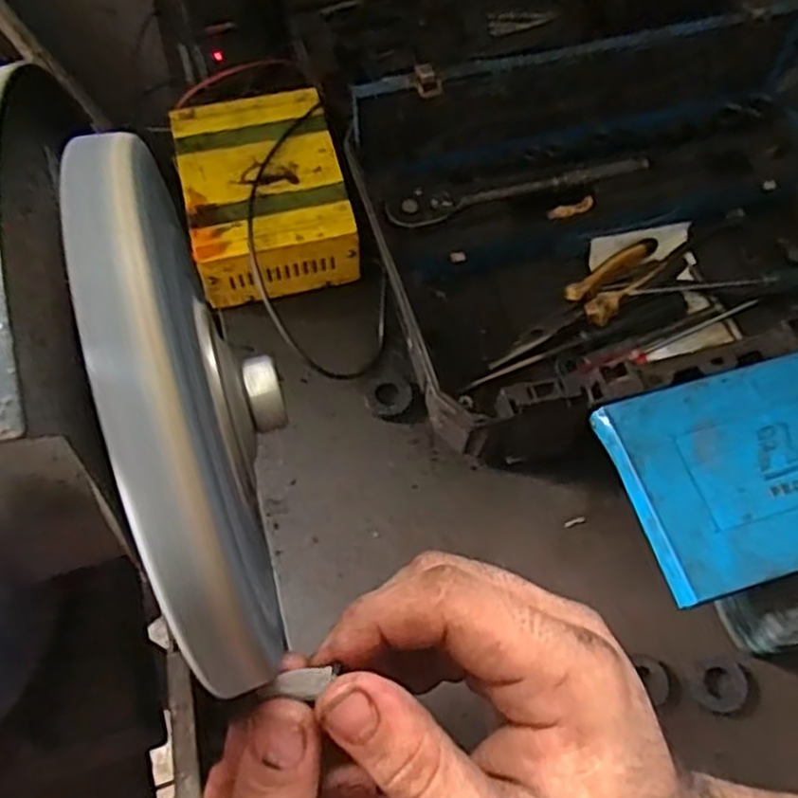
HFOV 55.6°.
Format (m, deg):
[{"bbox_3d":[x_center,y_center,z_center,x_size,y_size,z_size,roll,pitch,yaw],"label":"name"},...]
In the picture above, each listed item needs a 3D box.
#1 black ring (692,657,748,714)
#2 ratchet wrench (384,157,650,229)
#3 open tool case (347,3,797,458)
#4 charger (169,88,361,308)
[{"bbox_3d":[0.233,0.207,0.546,0.036,0.007,0.037,1,65,-2],"label":"black ring"},{"bbox_3d":[0.107,-0.189,0.677,0.241,0.022,0.026,-15,67,-9],"label":"ratchet wrench"},{"bbox_3d":[0.204,-0.161,0.659,0.447,0.117,0.333,-15,67,-9],"label":"open tool case"},{"bbox_3d":[-0.121,-0.186,0.679,0.137,0.063,0.185,-13,66,-8],"label":"charger"}]

